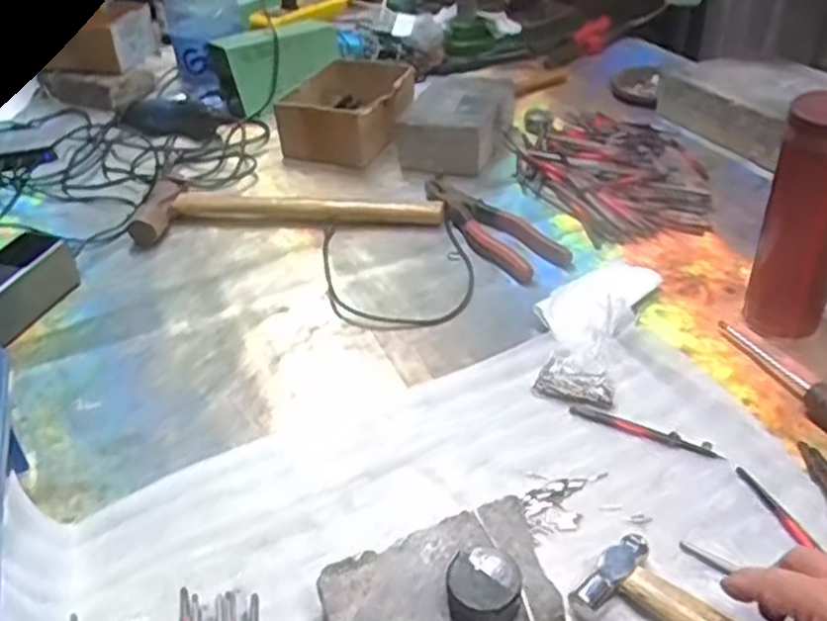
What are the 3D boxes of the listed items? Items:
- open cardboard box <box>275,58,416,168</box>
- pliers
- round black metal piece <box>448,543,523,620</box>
[{"bbox_3d":[-0.083,-0.250,0.962,0.151,0.066,0.136,8,38,17],"label":"open cardboard box"},{"bbox_3d":[0.072,-0.092,0.786,0.066,0.013,0.211,-24,40,-24],"label":"pliers"},{"bbox_3d":[0.039,0.143,0.401,0.037,0.024,0.041,16,41,24],"label":"round black metal piece"}]

